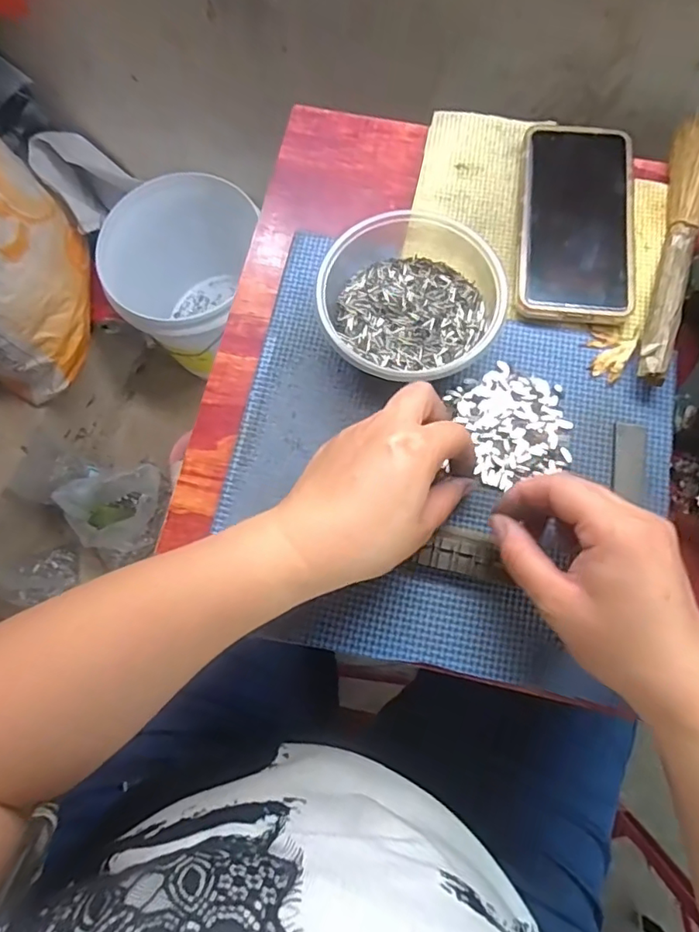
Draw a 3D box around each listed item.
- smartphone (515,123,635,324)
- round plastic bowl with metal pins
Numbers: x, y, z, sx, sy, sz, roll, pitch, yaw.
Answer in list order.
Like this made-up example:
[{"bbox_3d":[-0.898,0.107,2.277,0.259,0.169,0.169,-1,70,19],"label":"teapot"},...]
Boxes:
[{"bbox_3d":[0.160,-0.175,0.385,0.075,0.012,0.160,7,75,3],"label":"smartphone"},{"bbox_3d":[0.040,-0.108,0.357,0.113,0.052,0.116,0,75,1],"label":"round plastic bowl with metal pins"}]

